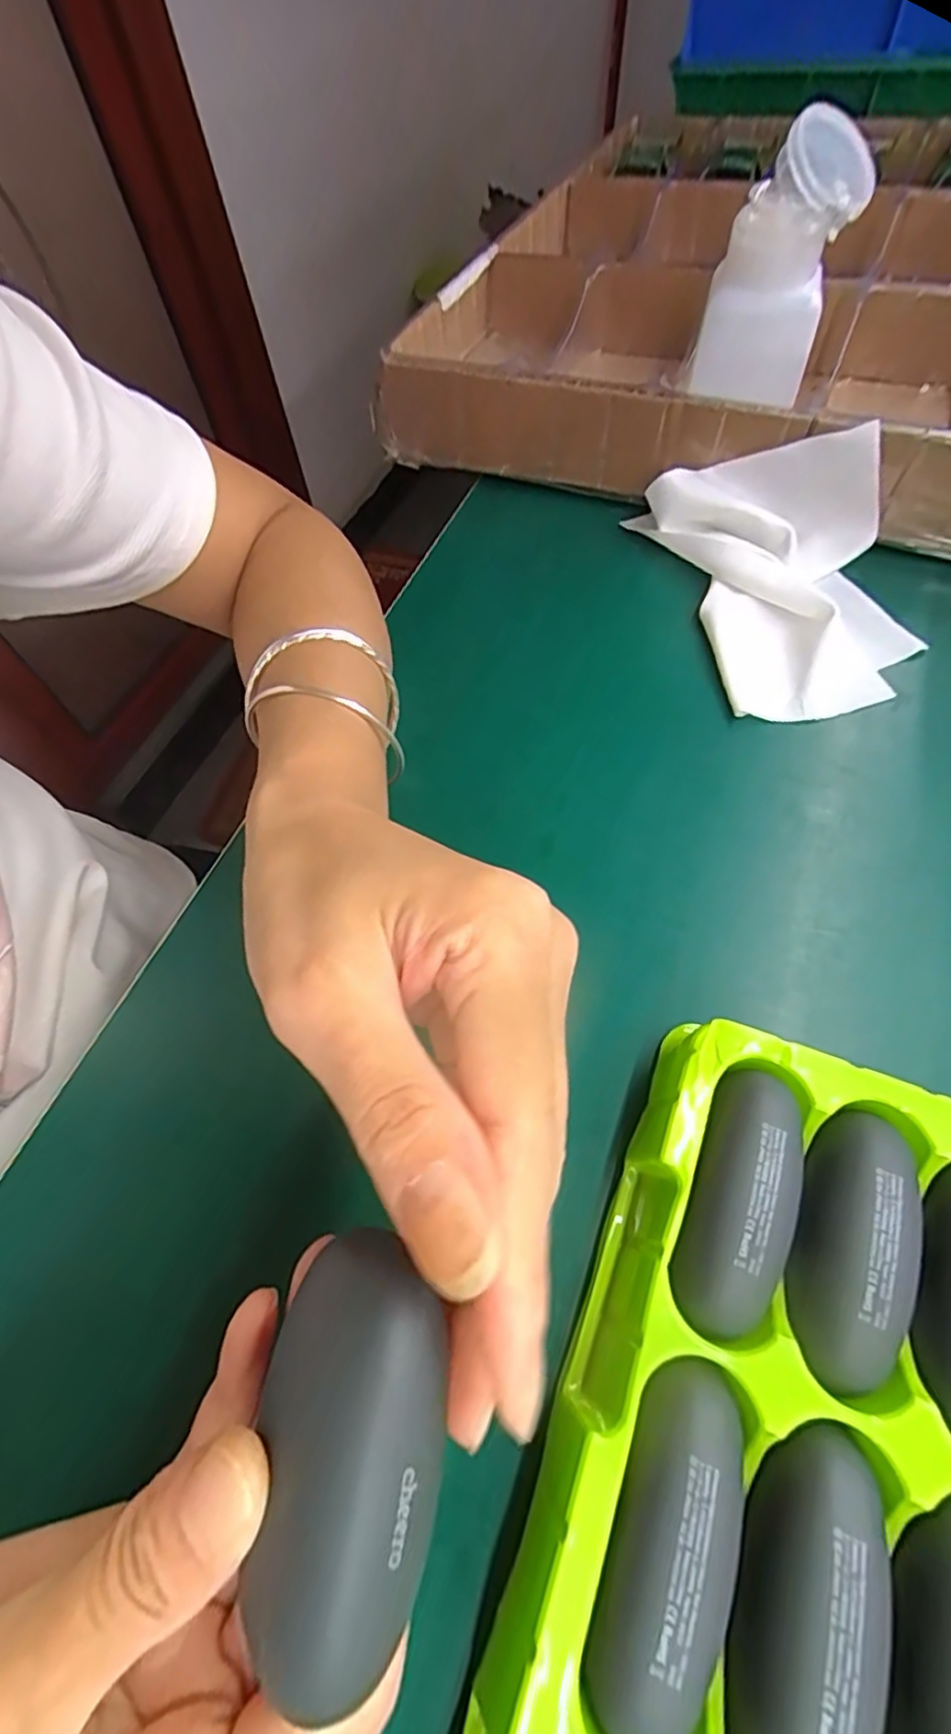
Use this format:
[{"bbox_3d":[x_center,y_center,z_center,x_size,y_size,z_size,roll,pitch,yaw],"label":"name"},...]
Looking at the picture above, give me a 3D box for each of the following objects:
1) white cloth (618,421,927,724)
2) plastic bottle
[{"bbox_3d":[0.149,-0.144,0.299,0.097,0.047,0.151,-11,59,-2],"label":"white cloth"},{"bbox_3d":[0.137,-0.269,0.305,0.049,0.115,0.066,-10,80,-1],"label":"plastic bottle"}]

